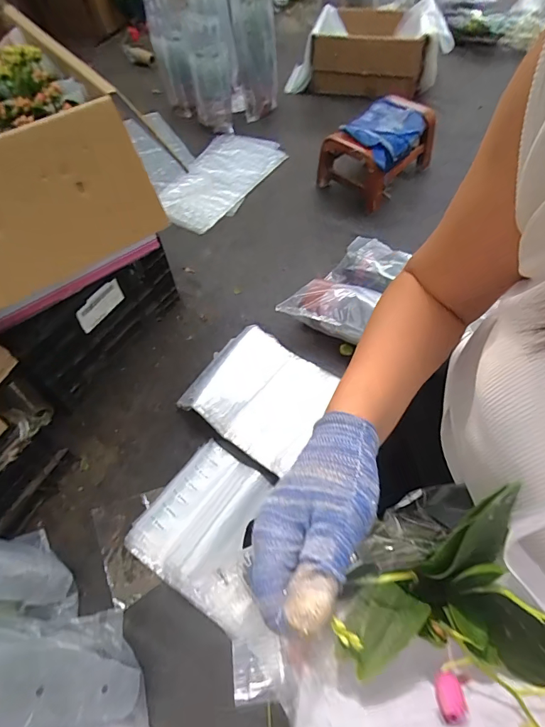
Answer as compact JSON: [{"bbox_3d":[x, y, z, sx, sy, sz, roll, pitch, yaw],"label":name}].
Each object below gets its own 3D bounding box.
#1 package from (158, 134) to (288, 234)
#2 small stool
[{"bbox_3d":[-0.185,-0.628,1.356,0.293,0.035,0.485,29,62,19],"label":"package"},{"bbox_3d":[0.323,-0.652,1.248,0.210,0.187,0.324,37,66,23],"label":"small stool"}]

